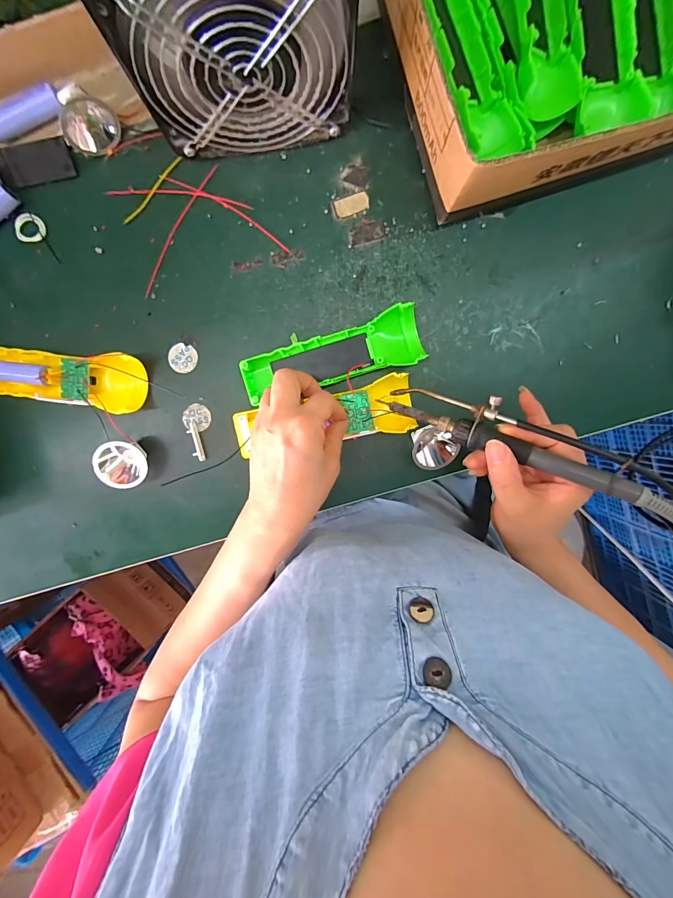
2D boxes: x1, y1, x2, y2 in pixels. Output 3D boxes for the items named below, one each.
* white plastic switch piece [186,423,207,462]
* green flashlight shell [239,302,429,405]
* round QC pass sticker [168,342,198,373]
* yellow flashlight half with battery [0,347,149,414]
[{"bbox_3d":[-0.134,-0.006,0.345,0.008,0.013,0.036,-11,98,2],"label":"white plastic switch piece"},{"bbox_3d":[-0.005,-0.085,0.328,0.162,0.025,0.049,-14,98,2],"label":"green flashlight shell"},{"bbox_3d":[-0.145,-0.085,0.340,0.026,0.004,0.026,-1,100,-5],"label":"round QC pass sticker"},{"bbox_3d":[-0.257,-0.068,0.325,0.161,0.035,0.049,8,98,-1],"label":"yellow flashlight half with battery"}]

